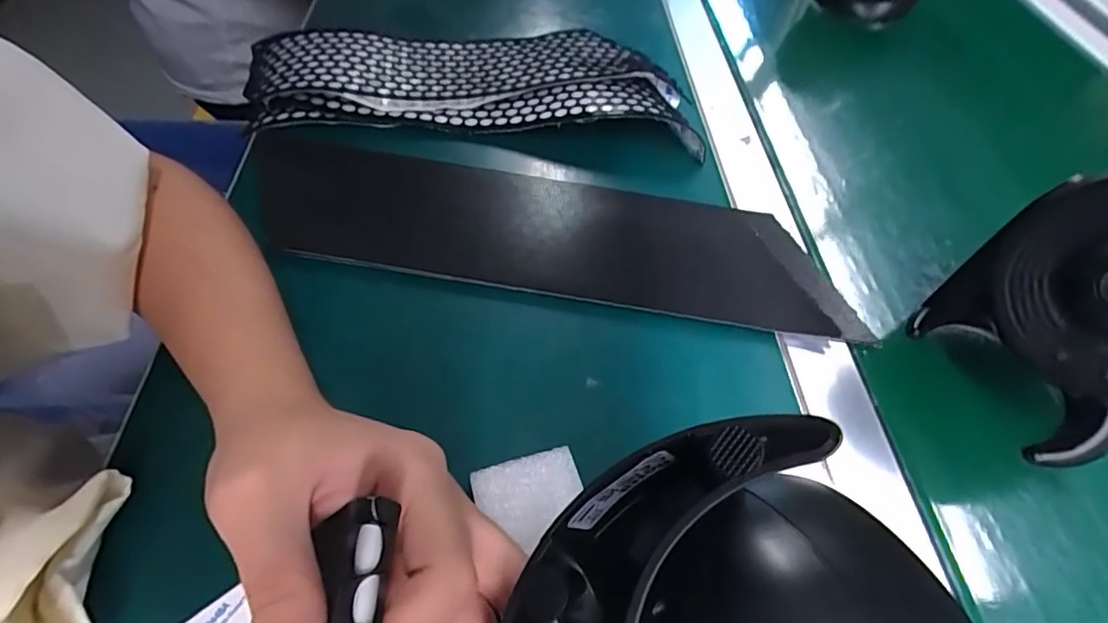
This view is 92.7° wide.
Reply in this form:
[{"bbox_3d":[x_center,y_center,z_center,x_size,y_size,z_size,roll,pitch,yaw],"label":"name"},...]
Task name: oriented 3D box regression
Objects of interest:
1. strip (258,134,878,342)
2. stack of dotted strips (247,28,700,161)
[{"bbox_3d":[-0.010,-0.053,0.348,0.390,0.012,0.101,10,54,2],"label":"strip"},{"bbox_3d":[-0.062,-0.182,0.420,0.337,0.029,0.115,0,54,-5],"label":"stack of dotted strips"}]

